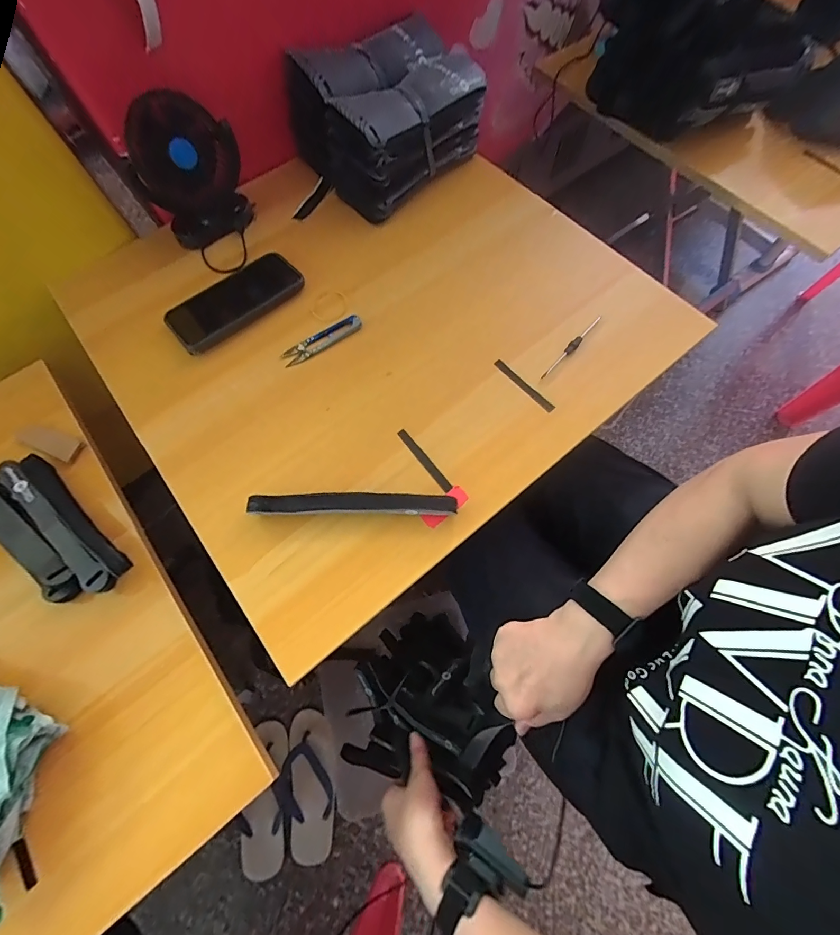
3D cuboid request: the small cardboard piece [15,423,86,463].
[{"bbox_3d":[-0.449,-0.032,0.479,0.093,0.006,0.028,22,71,10],"label":"small cardboard piece"}]

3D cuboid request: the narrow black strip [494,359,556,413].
[{"bbox_3d":[0.115,-0.092,0.440,0.011,0.004,0.084,-40,74,-12],"label":"narrow black strip"}]

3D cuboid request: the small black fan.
[{"bbox_3d":[-0.275,-0.354,0.481,0.125,0.129,0.063,-34,73,-10],"label":"small black fan"}]

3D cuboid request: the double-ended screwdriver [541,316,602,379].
[{"bbox_3d":[0.172,-0.136,0.449,0.009,0.011,0.104,40,76,14],"label":"double-ended screwdriver"}]

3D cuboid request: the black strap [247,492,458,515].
[{"bbox_3d":[-0.064,0.037,0.388,0.195,0.028,0.020,0,70,1],"label":"black strap"}]

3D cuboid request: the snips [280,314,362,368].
[{"bbox_3d":[-0.114,-0.151,0.465,0.101,0.004,0.027,-32,73,-10],"label":"snips"}]

